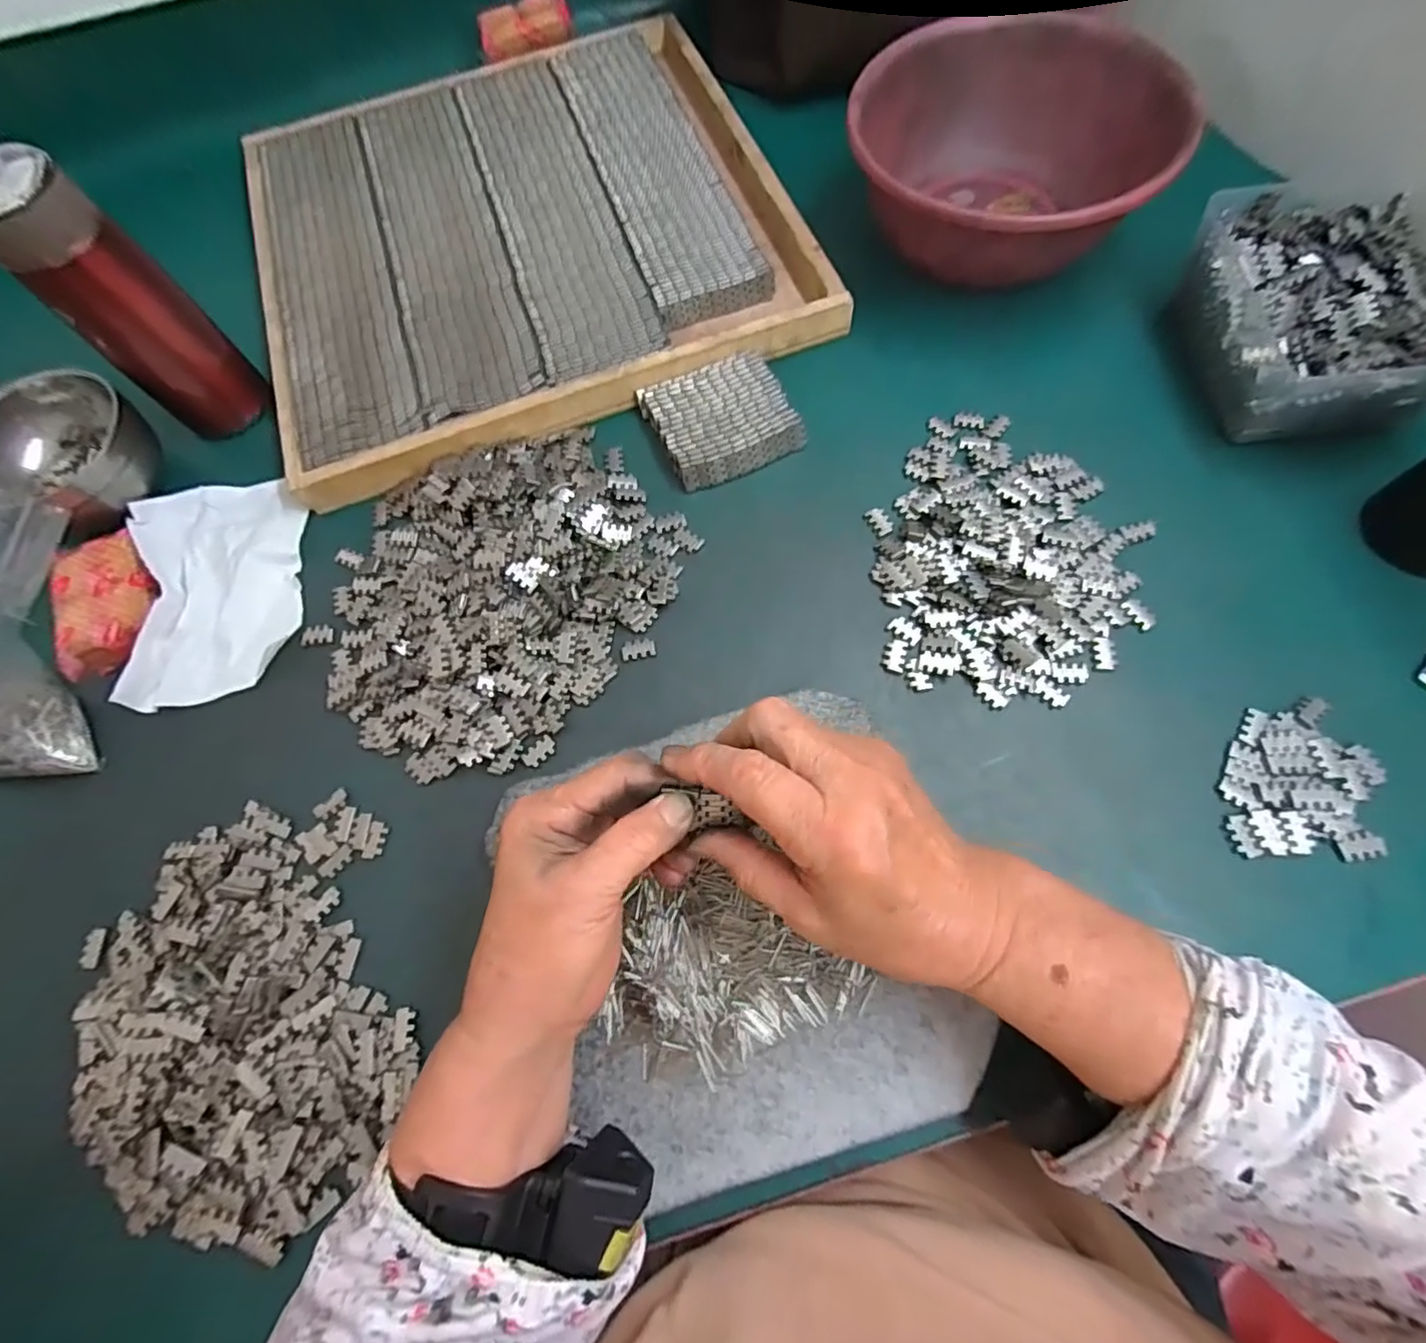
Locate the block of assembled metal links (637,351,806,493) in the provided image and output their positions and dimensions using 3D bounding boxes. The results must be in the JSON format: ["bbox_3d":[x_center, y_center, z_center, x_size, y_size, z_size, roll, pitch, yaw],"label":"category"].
[{"bbox_3d":[0.006,-0.172,0.425,0.088,0.016,0.082,-23,71,-6],"label":"block of assembled metal links"}]

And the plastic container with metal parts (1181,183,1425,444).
[{"bbox_3d":[0.372,-0.216,0.393,0.128,0.062,0.150,0,71,3],"label":"plastic container with metal parts"}]

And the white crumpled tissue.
[{"bbox_3d":[-0.318,-0.060,0.404,0.099,0.023,0.153,-14,71,-2],"label":"white crumpled tissue"}]

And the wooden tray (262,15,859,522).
[{"bbox_3d":[-0.154,-0.348,0.491,0.390,0.025,0.383,-21,71,-5],"label":"wooden tray"}]

